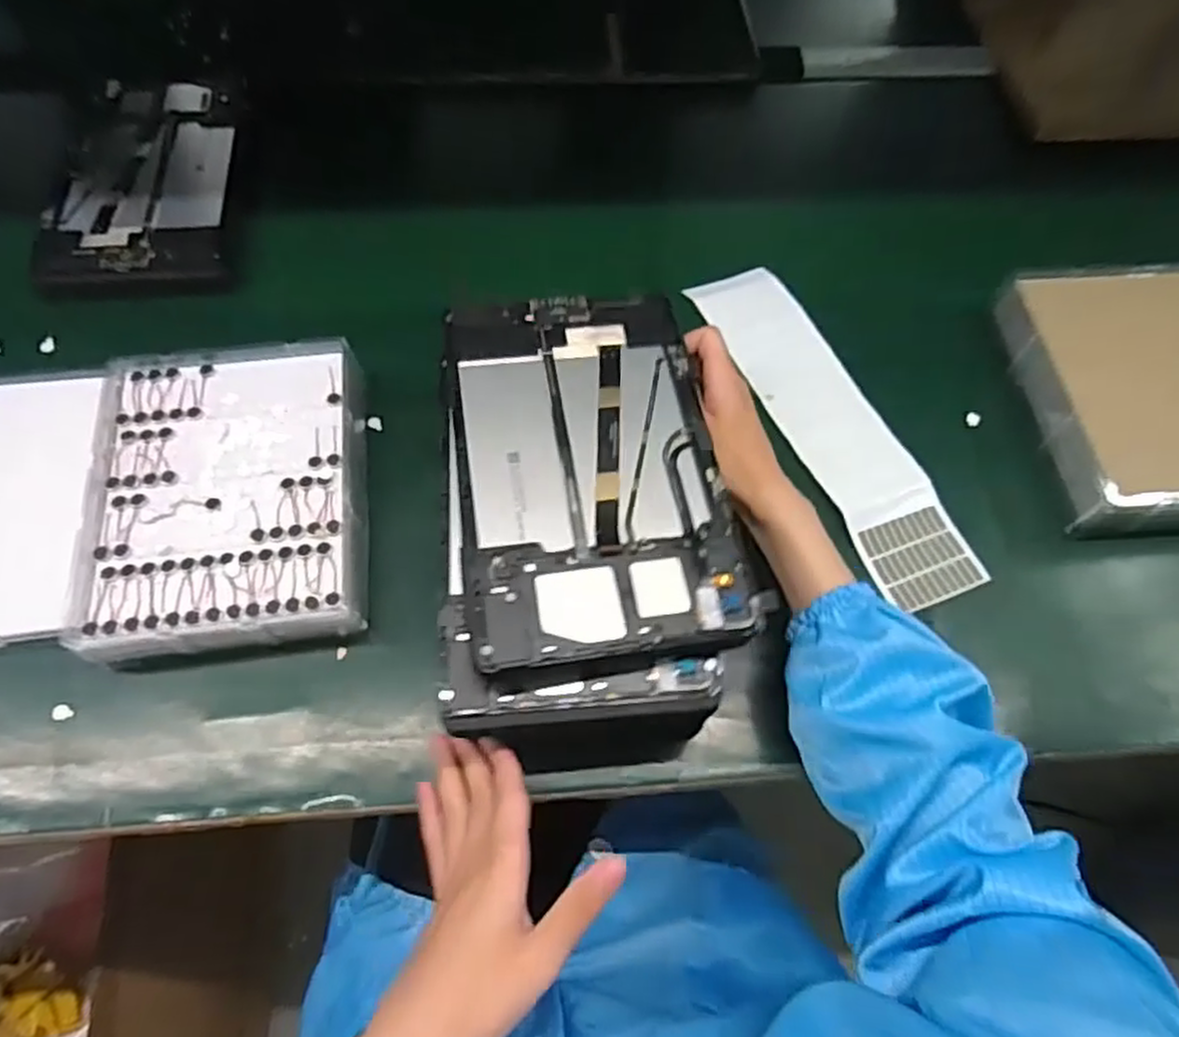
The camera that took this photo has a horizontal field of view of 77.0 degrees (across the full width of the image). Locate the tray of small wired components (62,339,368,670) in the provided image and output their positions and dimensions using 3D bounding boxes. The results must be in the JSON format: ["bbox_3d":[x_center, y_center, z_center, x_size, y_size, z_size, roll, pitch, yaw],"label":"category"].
[{"bbox_3d":[-0.243,-0.014,0.511,0.172,0.043,0.223,-5,65,-5],"label":"tray of small wired components"}]

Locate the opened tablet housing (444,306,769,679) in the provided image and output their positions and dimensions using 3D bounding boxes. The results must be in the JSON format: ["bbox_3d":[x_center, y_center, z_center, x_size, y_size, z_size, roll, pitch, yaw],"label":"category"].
[{"bbox_3d":[0.000,-0.035,0.434,0.150,0.012,0.236,-8,65,-6],"label":"opened tablet housing"}]

